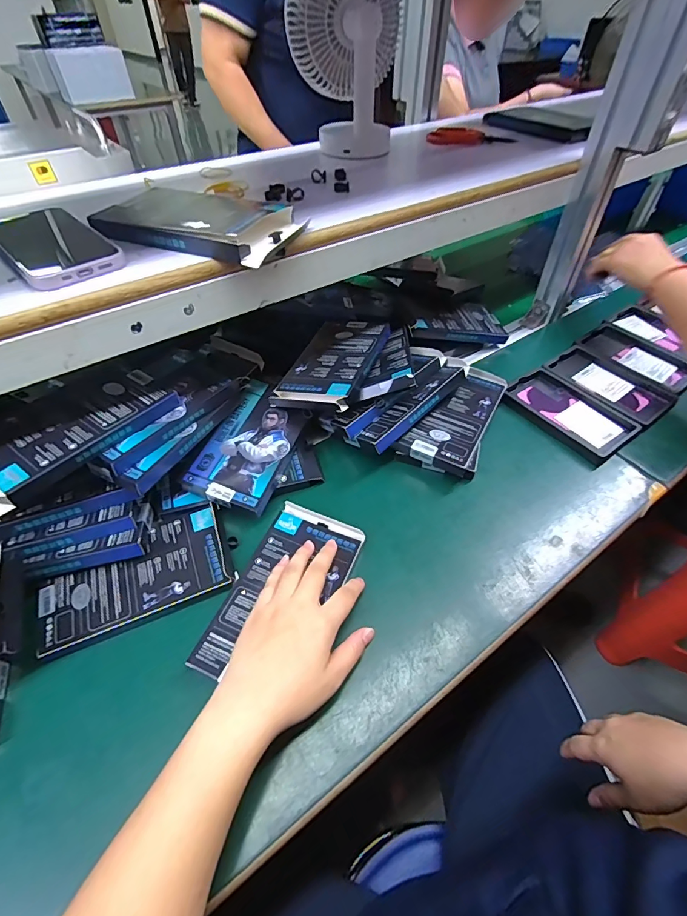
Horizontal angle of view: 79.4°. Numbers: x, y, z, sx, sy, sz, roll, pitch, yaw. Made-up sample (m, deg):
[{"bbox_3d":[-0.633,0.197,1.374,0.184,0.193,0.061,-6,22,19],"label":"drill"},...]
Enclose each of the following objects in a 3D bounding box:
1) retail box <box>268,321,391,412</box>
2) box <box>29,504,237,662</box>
[{"bbox_3d":[-0.012,-0.123,0.526,0.098,0.017,0.179,8,48,22],"label":"retail box"},{"bbox_3d":[-0.197,0.110,0.395,0.170,0.009,0.092,-19,51,-16],"label":"box"}]

